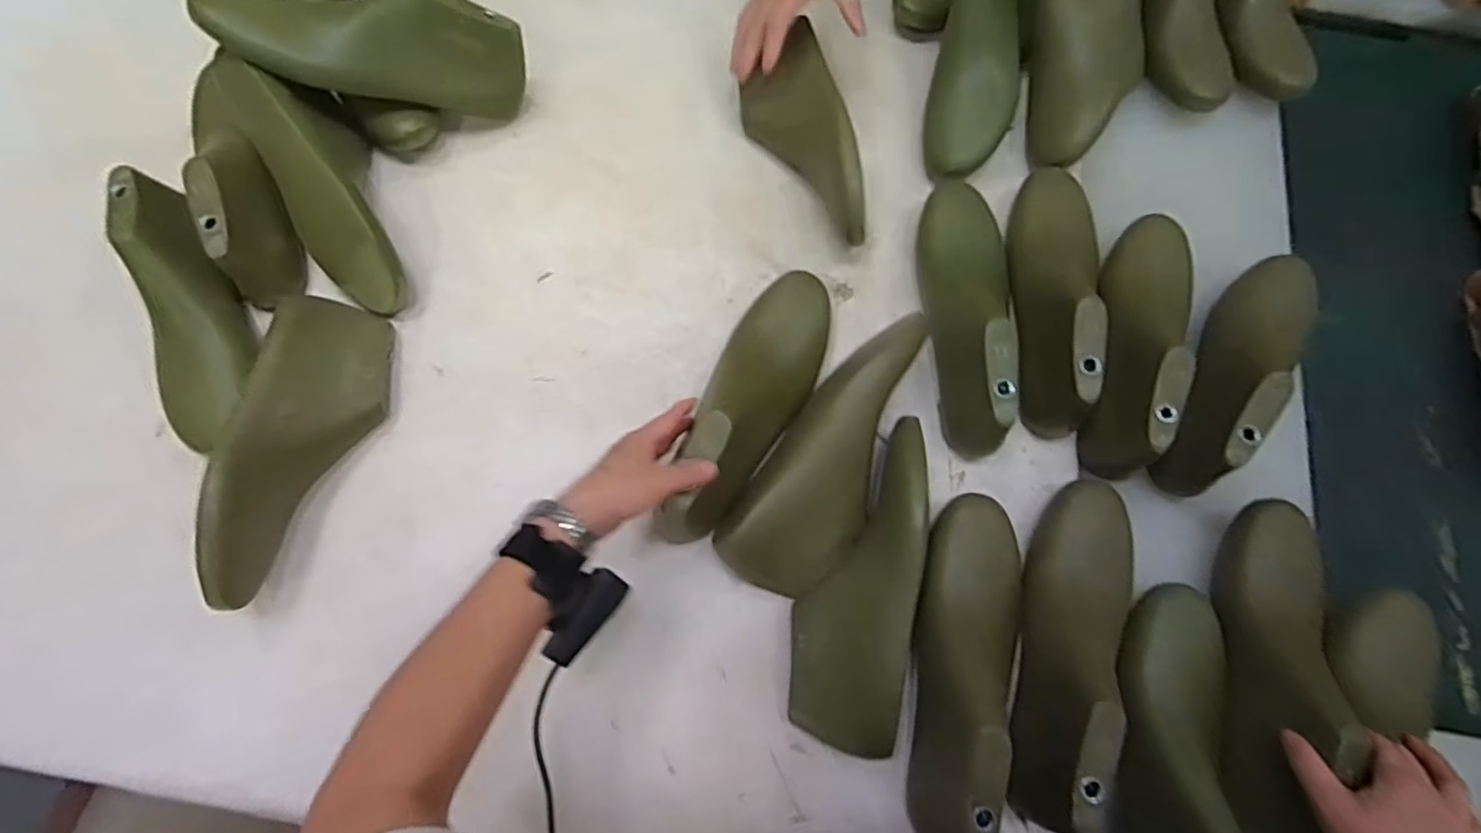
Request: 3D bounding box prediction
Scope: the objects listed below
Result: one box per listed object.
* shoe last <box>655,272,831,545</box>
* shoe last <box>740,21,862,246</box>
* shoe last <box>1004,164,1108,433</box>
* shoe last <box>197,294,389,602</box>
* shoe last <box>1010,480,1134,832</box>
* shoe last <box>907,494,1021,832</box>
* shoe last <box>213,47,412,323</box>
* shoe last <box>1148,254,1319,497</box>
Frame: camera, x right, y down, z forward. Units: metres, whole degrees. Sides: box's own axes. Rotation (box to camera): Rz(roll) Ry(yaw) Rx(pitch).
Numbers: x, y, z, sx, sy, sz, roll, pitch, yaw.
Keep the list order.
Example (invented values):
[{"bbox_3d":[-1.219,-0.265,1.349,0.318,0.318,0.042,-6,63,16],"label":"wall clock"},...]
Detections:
[{"bbox_3d":[0.011,-0.016,0.563,0.081,0.086,0.267,25,74,6],"label":"shoe last"},{"bbox_3d":[0.061,-0.280,0.645,0.084,0.075,0.242,-12,75,-4],"label":"shoe last"},{"bbox_3d":[0.307,-0.125,0.594,0.087,0.088,0.276,9,74,2],"label":"shoe last"},{"bbox_3d":[-0.374,0.020,0.550,0.082,0.089,0.266,0,74,0],"label":"shoe last"},{"bbox_3d":[0.270,0.181,0.509,0.080,0.091,0.266,17,75,5],"label":"shoe last"},{"bbox_3d":[0.185,0.196,0.508,0.080,0.088,0.261,9,74,3],"label":"shoe last"},{"bbox_3d":[-0.399,-0.227,0.610,0.089,0.110,0.243,-28,76,-8],"label":"shoe last"},{"bbox_3d":[0.465,-0.048,0.582,0.088,0.099,0.244,44,78,11],"label":"shoe last"}]

